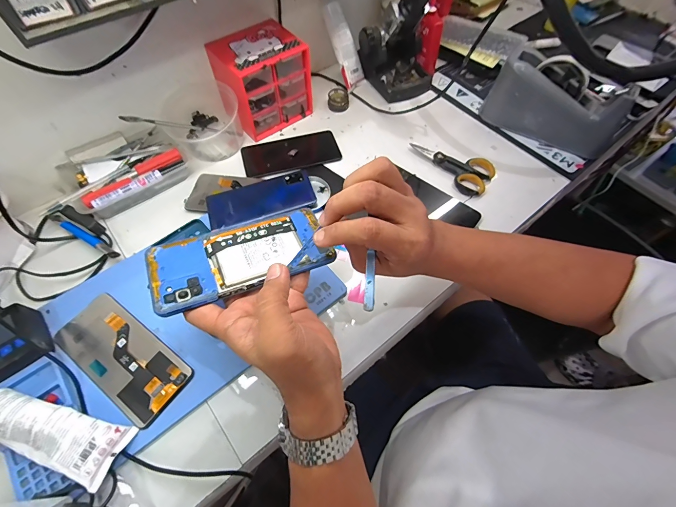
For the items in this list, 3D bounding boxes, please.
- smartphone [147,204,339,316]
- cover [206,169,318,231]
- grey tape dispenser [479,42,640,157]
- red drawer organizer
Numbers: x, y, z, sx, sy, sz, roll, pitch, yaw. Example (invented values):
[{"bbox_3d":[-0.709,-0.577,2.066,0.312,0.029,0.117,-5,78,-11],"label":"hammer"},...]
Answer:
[{"bbox_3d":[-0.086,0.001,0.294,0.154,0.009,0.071,-20,63,-21],"label":"smartphone"},{"bbox_3d":[-0.112,-0.078,0.482,0.154,0.007,0.082,-19,59,-9],"label":"cover"},{"bbox_3d":[0.356,-0.243,0.542,0.207,0.104,0.062,34,65,15],"label":"grey tape dispenser"},{"bbox_3d":[-0.125,-0.288,0.544,0.130,0.116,0.105,-35,68,-20],"label":"red drawer organizer"}]

